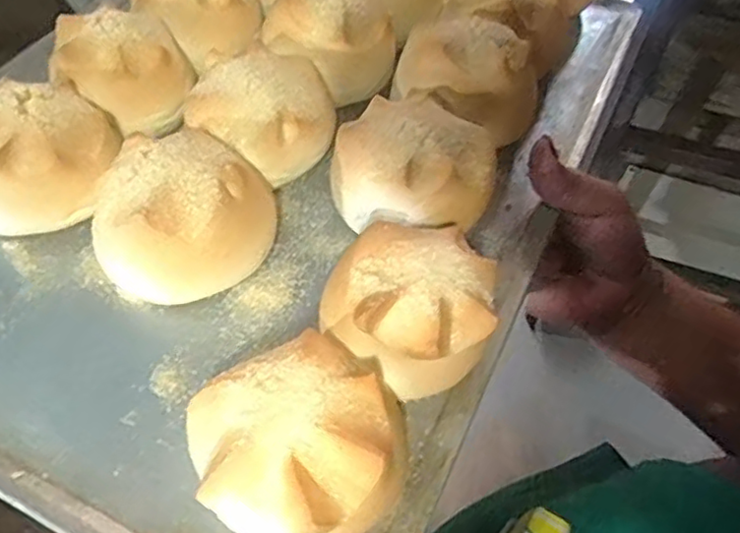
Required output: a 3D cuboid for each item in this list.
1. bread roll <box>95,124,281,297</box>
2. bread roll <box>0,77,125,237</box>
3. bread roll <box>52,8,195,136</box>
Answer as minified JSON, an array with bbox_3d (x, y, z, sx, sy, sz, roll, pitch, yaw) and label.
[{"bbox_3d":[-0.082,-0.024,0.284,0.066,0.046,0.069,-2,61,3],"label":"bread roll"},{"bbox_3d":[-0.163,-0.055,0.307,0.070,0.050,0.060,-6,61,1],"label":"bread roll"},{"bbox_3d":[-0.130,-0.104,0.340,0.062,0.036,0.067,-2,61,3],"label":"bread roll"}]

